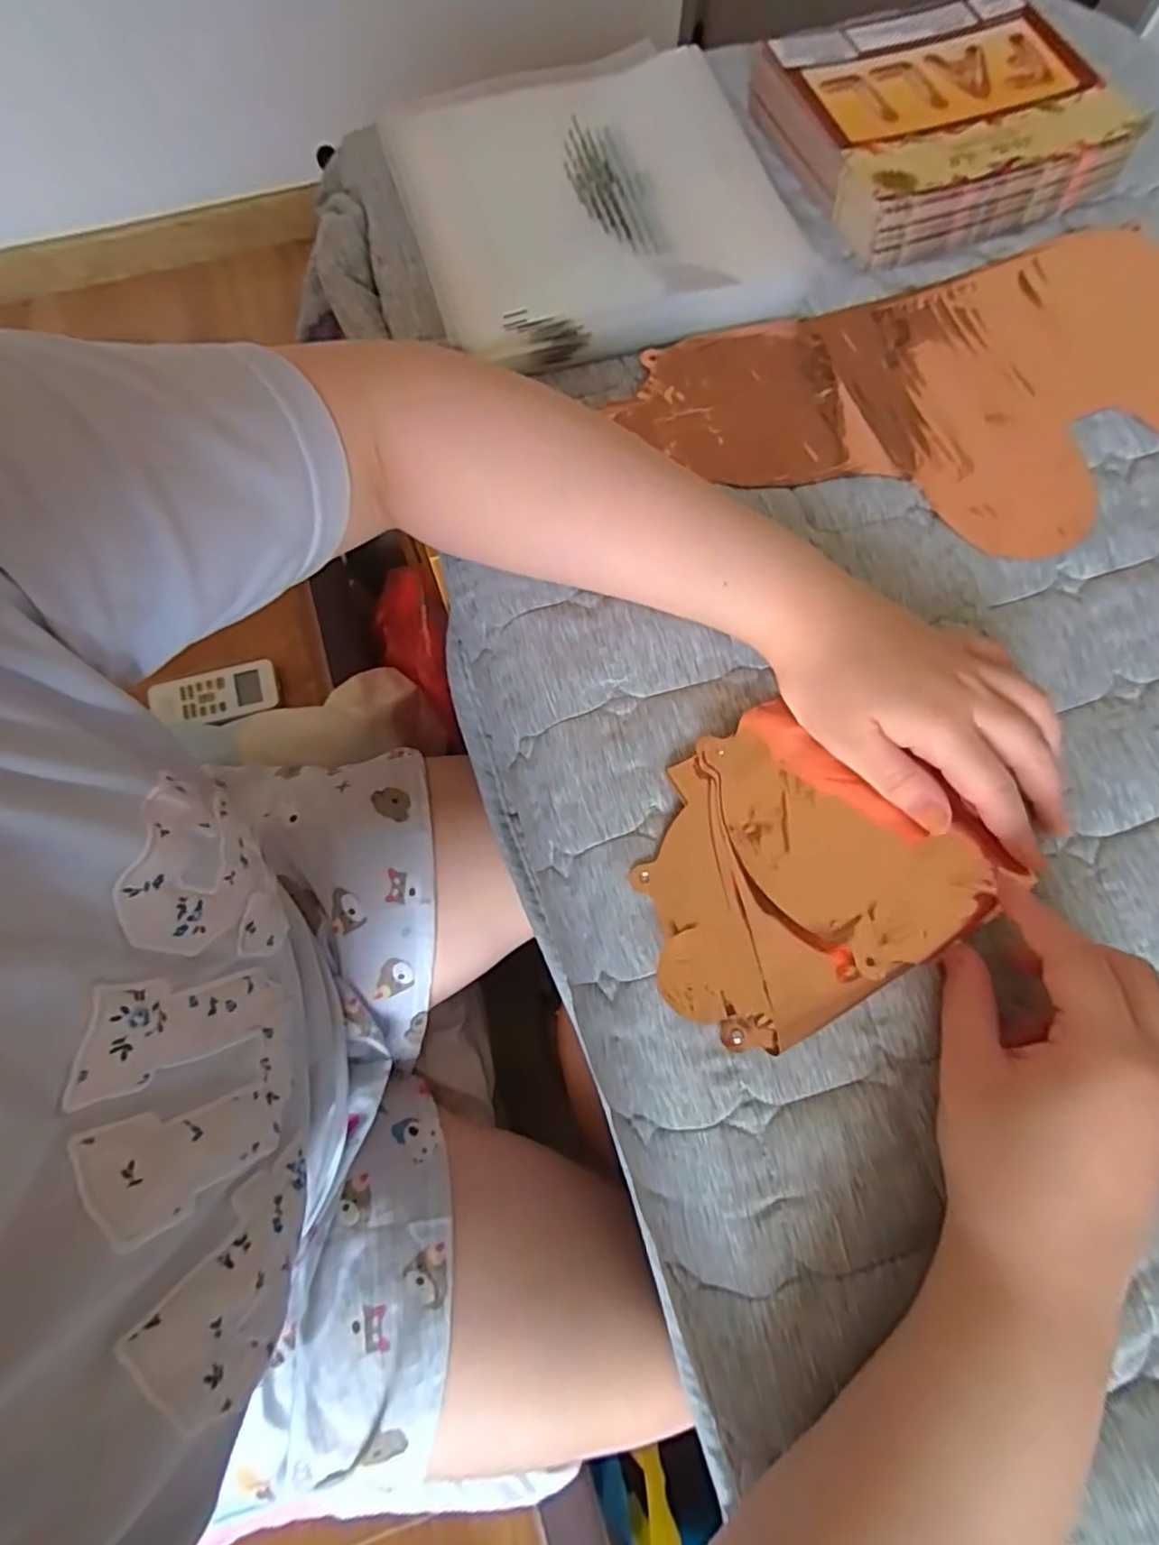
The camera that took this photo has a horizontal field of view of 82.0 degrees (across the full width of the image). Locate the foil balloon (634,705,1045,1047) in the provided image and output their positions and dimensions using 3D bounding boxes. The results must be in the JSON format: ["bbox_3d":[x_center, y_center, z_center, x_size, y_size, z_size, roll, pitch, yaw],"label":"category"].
[{"bbox_3d":[0.101,0.037,0.308,0.161,0.021,0.132,-27,74,-8],"label":"foil balloon"}]

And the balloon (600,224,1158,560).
[{"bbox_3d":[0.248,-0.219,0.399,0.401,0.010,0.203,-18,73,-6],"label":"balloon"}]

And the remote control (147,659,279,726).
[{"bbox_3d":[-0.384,-0.082,0.702,0.126,0.014,0.055,-12,73,-4],"label":"remote control"}]

